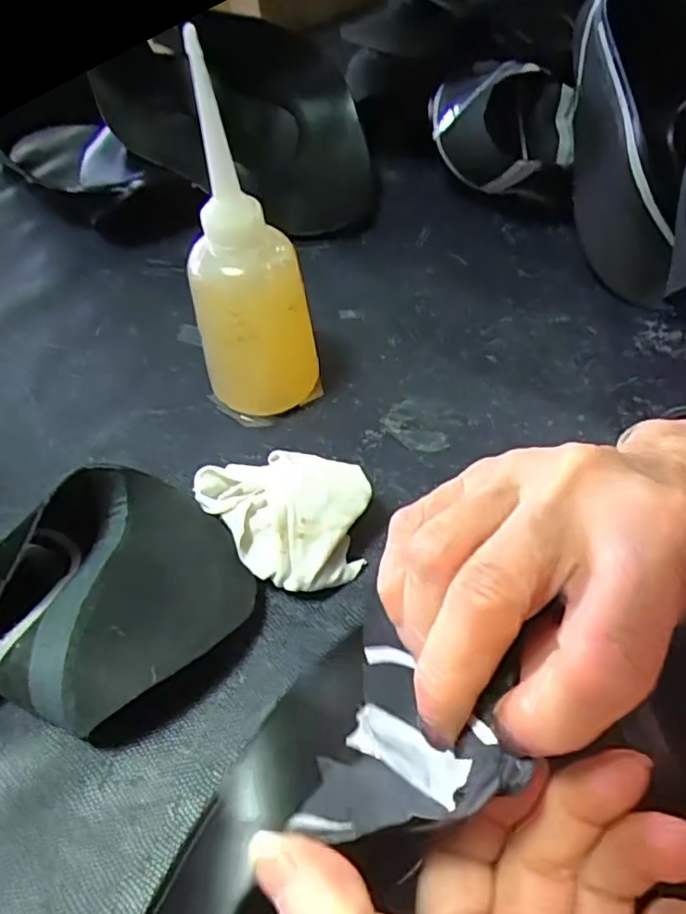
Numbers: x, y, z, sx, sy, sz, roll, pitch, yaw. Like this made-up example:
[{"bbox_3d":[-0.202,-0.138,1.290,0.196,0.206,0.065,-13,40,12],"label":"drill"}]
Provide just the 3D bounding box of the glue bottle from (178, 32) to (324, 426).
[{"bbox_3d":[-0.050,-0.090,0.320,0.060,0.168,0.048,-14,55,-7],"label":"glue bottle"}]

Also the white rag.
[{"bbox_3d":[-0.033,0.030,0.314,0.085,0.036,0.061,13,57,12],"label":"white rag"}]

